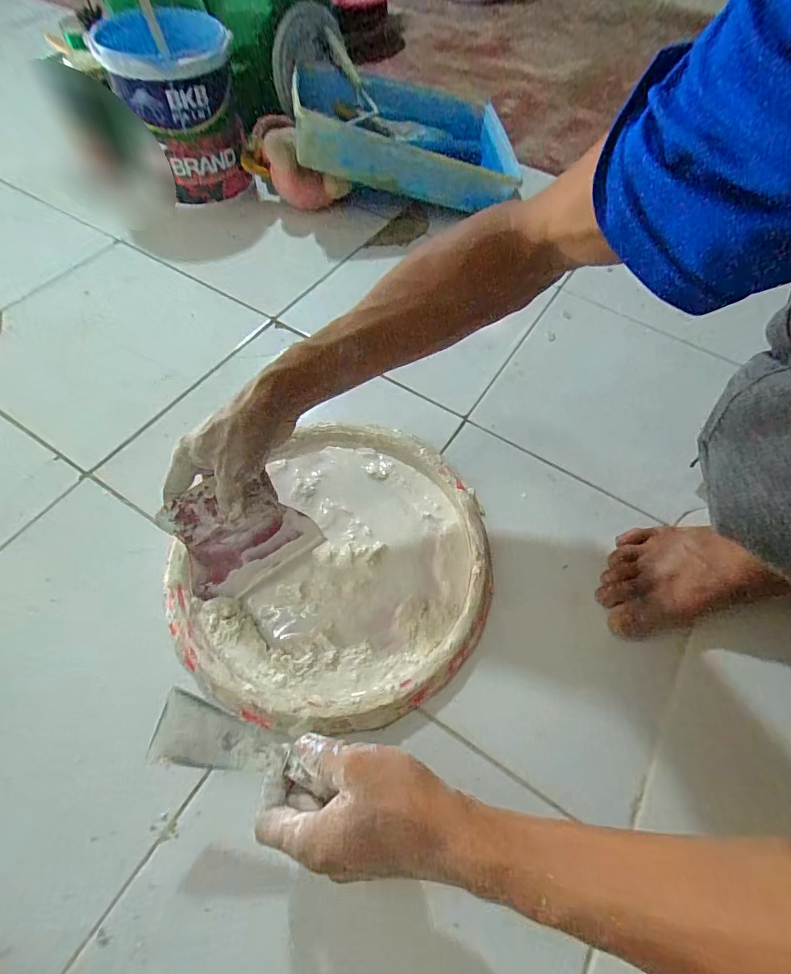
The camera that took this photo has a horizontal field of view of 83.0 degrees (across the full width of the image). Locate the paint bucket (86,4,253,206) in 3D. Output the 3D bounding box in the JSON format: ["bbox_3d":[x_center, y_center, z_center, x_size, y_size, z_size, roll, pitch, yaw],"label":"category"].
[{"bbox_3d":[-0.327,-0.583,0.697,0.164,0.185,0.182,-9,61,-8],"label":"paint bucket"}]

